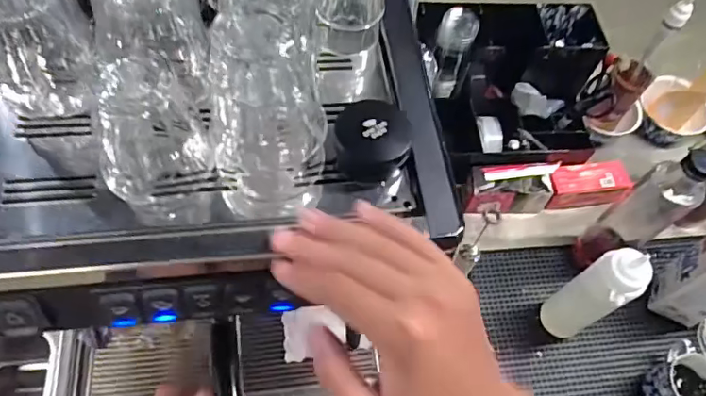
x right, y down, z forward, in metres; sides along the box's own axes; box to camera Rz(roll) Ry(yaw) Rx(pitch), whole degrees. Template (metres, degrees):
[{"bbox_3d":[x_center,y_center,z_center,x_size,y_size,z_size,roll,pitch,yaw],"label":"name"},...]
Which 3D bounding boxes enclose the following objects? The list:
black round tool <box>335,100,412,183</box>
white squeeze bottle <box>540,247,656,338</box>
[{"bbox_3d":[0.015,-0.041,0.390,0.051,0.037,0.043,-7,62,-7],"label":"black round tool"},{"bbox_3d":[0.332,0.139,0.764,0.048,0.248,0.064,-30,67,-18],"label":"white squeeze bottle"}]

